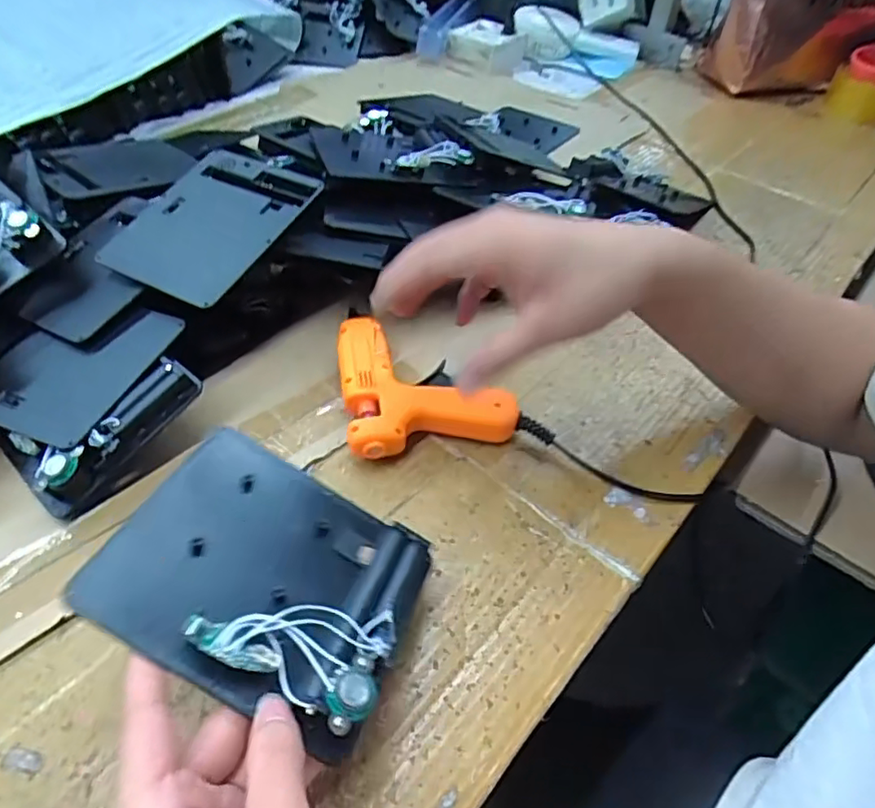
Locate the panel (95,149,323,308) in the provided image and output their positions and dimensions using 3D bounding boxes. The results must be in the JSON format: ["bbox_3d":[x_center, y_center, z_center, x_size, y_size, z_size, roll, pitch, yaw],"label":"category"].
[{"bbox_3d":[-0.161,-0.131,0.432,0.109,0.009,0.134,26,62,19],"label":"panel"}]

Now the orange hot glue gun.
[{"bbox_3d":[-0.013,-0.016,0.422,0.108,0.035,0.108,-10,49,-12],"label":"orange hot glue gun"}]

